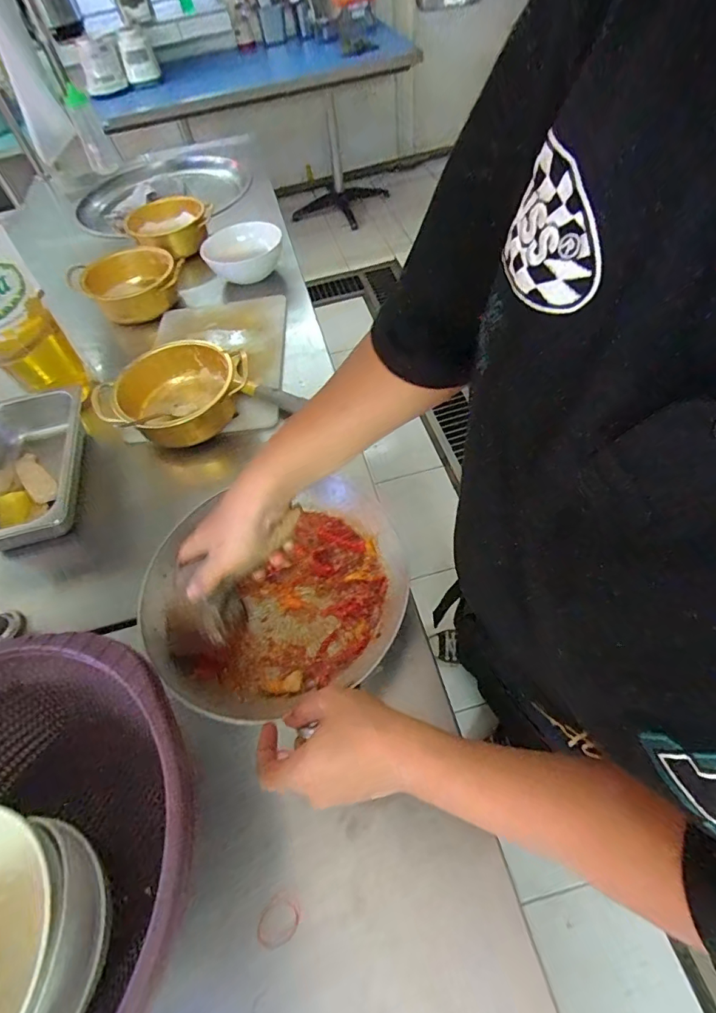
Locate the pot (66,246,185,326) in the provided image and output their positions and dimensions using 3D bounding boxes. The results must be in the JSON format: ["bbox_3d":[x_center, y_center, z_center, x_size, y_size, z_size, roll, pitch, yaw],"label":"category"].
[{"bbox_3d":[-0.415,-0.414,0.858,0.150,0.076,0.163,-4,55,6],"label":"pot"}]

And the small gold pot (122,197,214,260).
[{"bbox_3d":[-0.393,-0.590,0.979,0.172,0.067,0.186,-4,55,6],"label":"small gold pot"}]

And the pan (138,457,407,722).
[{"bbox_3d":[-0.090,0.083,0.494,0.279,0.090,0.241,-14,56,-5],"label":"pan"}]

